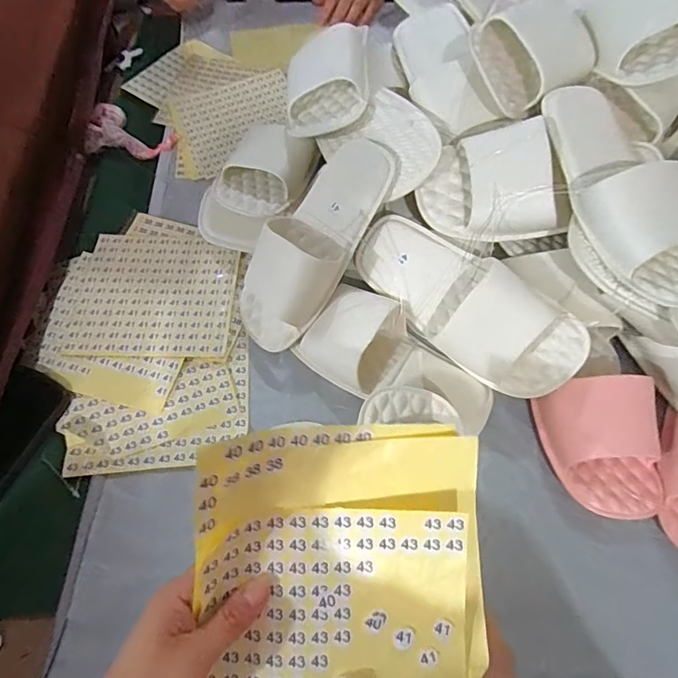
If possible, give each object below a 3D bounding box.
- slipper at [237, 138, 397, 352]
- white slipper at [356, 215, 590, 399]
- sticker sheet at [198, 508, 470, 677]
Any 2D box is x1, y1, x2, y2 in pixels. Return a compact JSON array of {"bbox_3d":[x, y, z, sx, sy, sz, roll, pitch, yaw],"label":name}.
[{"bbox_3d":[-0.032,-0.099,0.448,0.095,0.055,0.232,34,95,16],"label":"slipper"},{"bbox_3d":[0.121,-0.040,0.447,0.248,0.070,0.106,38,113,20],"label":"white slipper"},{"bbox_3d":[-0.001,0.184,0.271,0.160,0.022,0.155,1,88,-2],"label":"sticker sheet"}]

